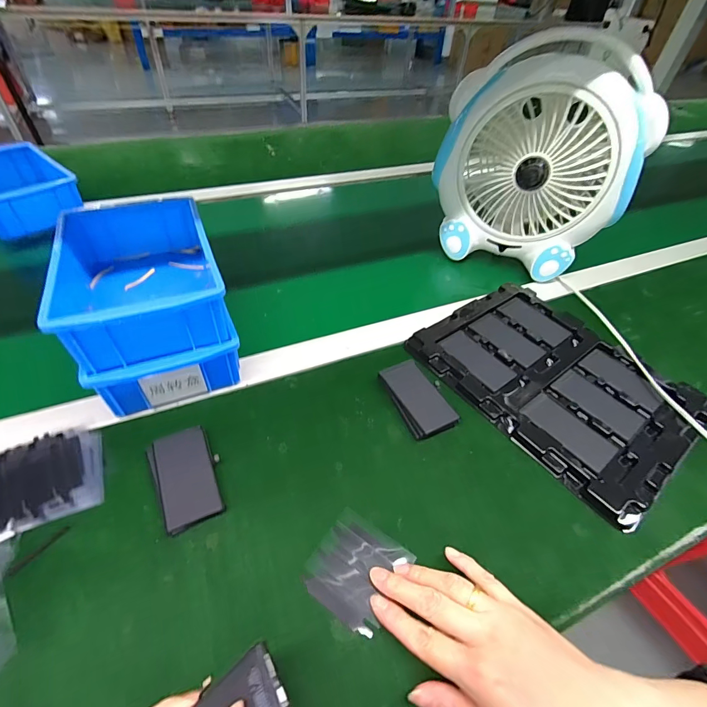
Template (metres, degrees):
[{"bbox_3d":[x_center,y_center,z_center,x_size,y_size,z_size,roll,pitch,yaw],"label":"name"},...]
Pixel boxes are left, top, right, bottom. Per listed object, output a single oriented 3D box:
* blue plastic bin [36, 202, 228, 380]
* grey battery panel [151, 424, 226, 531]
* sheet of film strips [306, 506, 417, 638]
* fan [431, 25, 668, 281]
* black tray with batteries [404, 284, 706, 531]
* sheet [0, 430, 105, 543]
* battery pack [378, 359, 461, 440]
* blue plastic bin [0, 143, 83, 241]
[{"bbox_3d":[-0.210,-0.079,0.377,0.128,0.062,0.201,-17,50,-19],"label":"blue plastic bin"},{"bbox_3d":[-0.144,0.104,0.329,0.043,0.010,0.085,-17,50,-22],"label":"grey battery panel"},{"bbox_3d":[0.002,0.162,0.292,0.062,0.004,0.067,29,49,21],"label":"sheet of film strips"},{"bbox_3d":[0.241,-0.241,0.513,0.253,0.260,0.082,13,46,6],"label":"fan"},{"bbox_3d":[0.232,0.022,0.444,0.225,0.012,0.270,-28,55,-29],"label":"black tray with batteries"},{"bbox_3d":[-0.271,0.108,0.315,0.109,0.007,0.081,-19,54,-24],"label":"sheet"},{"bbox_3d":[0.068,0.048,0.404,0.049,0.014,0.089,-15,49,-20],"label":"battery pack"},{"bbox_3d":[-0.538,-0.264,0.606,0.194,0.059,0.127,35,52,25],"label":"blue plastic bin"}]

